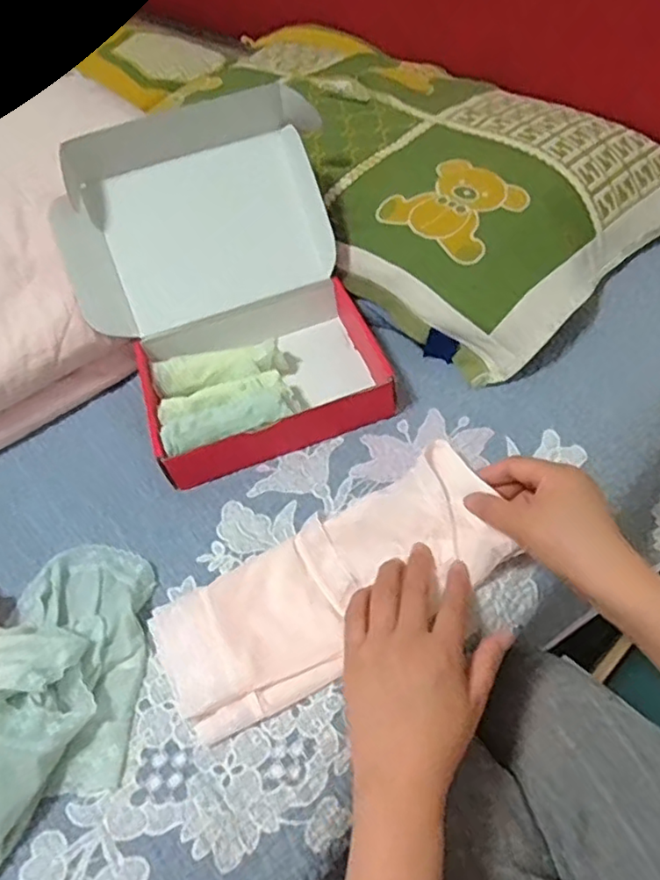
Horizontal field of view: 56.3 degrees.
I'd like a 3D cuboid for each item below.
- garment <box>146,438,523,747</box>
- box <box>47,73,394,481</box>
[{"bbox_3d":[0.006,0.100,0.436,0.254,0.025,0.105,-32,59,-16],"label":"garment"},{"bbox_3d":[-0.086,-0.135,0.530,0.237,0.172,0.268,-23,53,-14],"label":"box"}]

